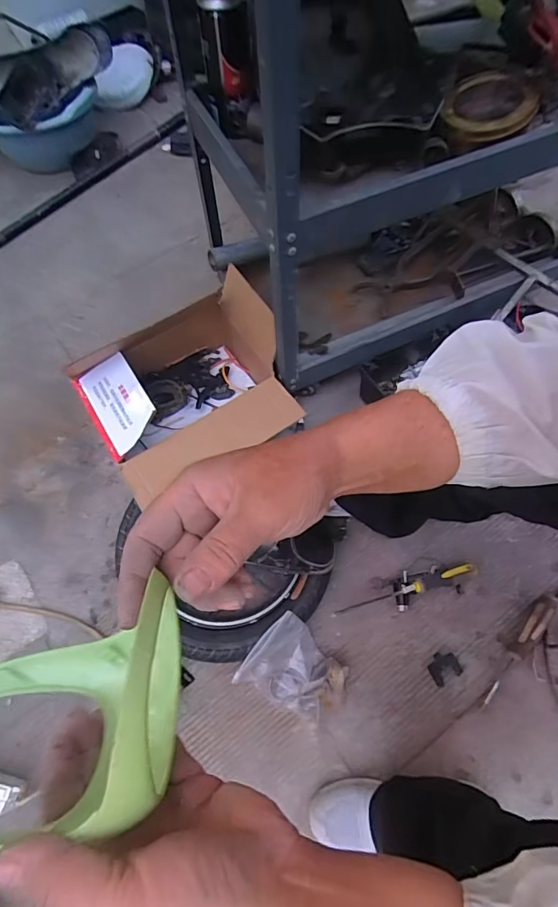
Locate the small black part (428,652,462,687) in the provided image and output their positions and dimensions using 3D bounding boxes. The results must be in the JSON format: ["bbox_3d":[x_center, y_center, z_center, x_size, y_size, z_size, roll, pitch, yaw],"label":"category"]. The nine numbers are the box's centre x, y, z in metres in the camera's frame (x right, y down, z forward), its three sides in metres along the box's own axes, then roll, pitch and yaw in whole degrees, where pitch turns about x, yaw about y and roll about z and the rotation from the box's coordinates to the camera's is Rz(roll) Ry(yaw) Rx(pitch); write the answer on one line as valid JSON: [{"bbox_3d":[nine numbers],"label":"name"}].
[{"bbox_3d":[0.263,0.340,0.714,0.050,0.009,0.040,-27,67,-11],"label":"small black part"}]

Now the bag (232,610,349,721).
[{"bbox_3d":[0.029,0.335,0.689,0.154,0.078,0.124,30,70,15],"label":"bag"}]

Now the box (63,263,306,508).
[{"bbox_3d":[-0.159,-0.106,0.836,0.348,0.203,0.321,-29,67,-11],"label":"box"}]

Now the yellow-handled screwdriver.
[{"bbox_3d":[0.211,0.230,0.751,0.254,0.036,0.024,-14,67,-8],"label":"yellow-handled screwdriver"}]

